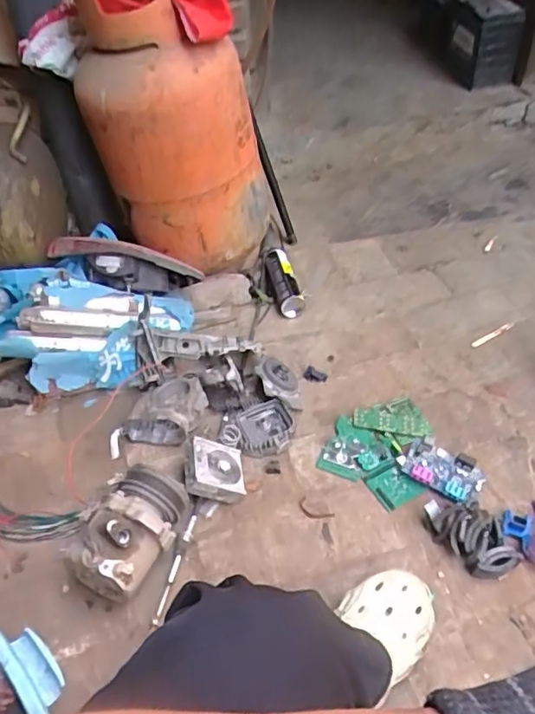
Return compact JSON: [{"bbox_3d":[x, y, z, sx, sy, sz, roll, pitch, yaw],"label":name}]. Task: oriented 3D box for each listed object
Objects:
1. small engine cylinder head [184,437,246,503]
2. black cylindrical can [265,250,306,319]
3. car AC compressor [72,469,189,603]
[{"bbox_3d":[-0.083,0.173,0.877,0.095,0.032,0.086,20,42,-30],"label":"small engine cylinder head"},{"bbox_3d":[0.029,-0.161,1.182,0.053,0.046,0.206,-13,46,-9],"label":"black cylindrical can"},{"bbox_3d":[-0.190,0.245,0.793,0.116,0.121,0.164,10,47,14],"label":"car AC compressor"}]

